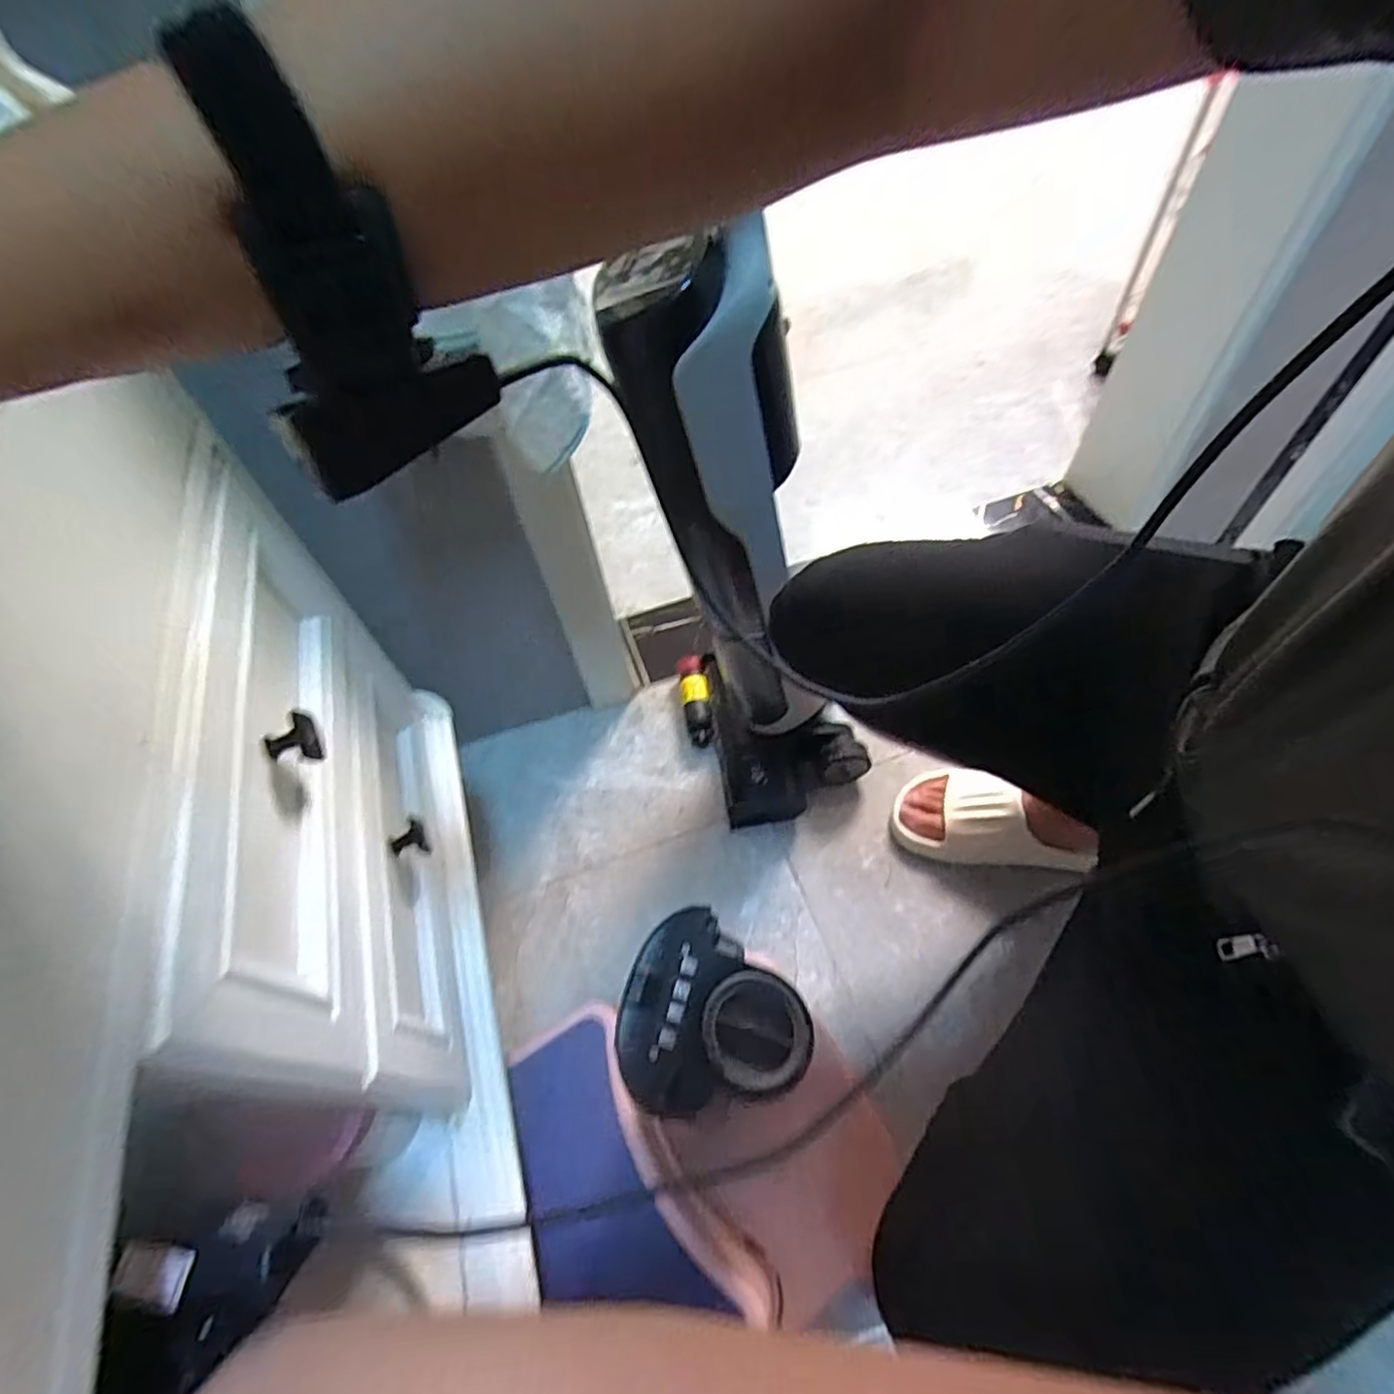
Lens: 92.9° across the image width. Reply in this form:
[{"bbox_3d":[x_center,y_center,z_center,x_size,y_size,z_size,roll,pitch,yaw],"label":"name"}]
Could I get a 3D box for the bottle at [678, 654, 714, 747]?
[{"bbox_3d":[0.000,0.000,0.979,0.049,0.043,0.148,-6,67,1],"label":"bottle"}]

